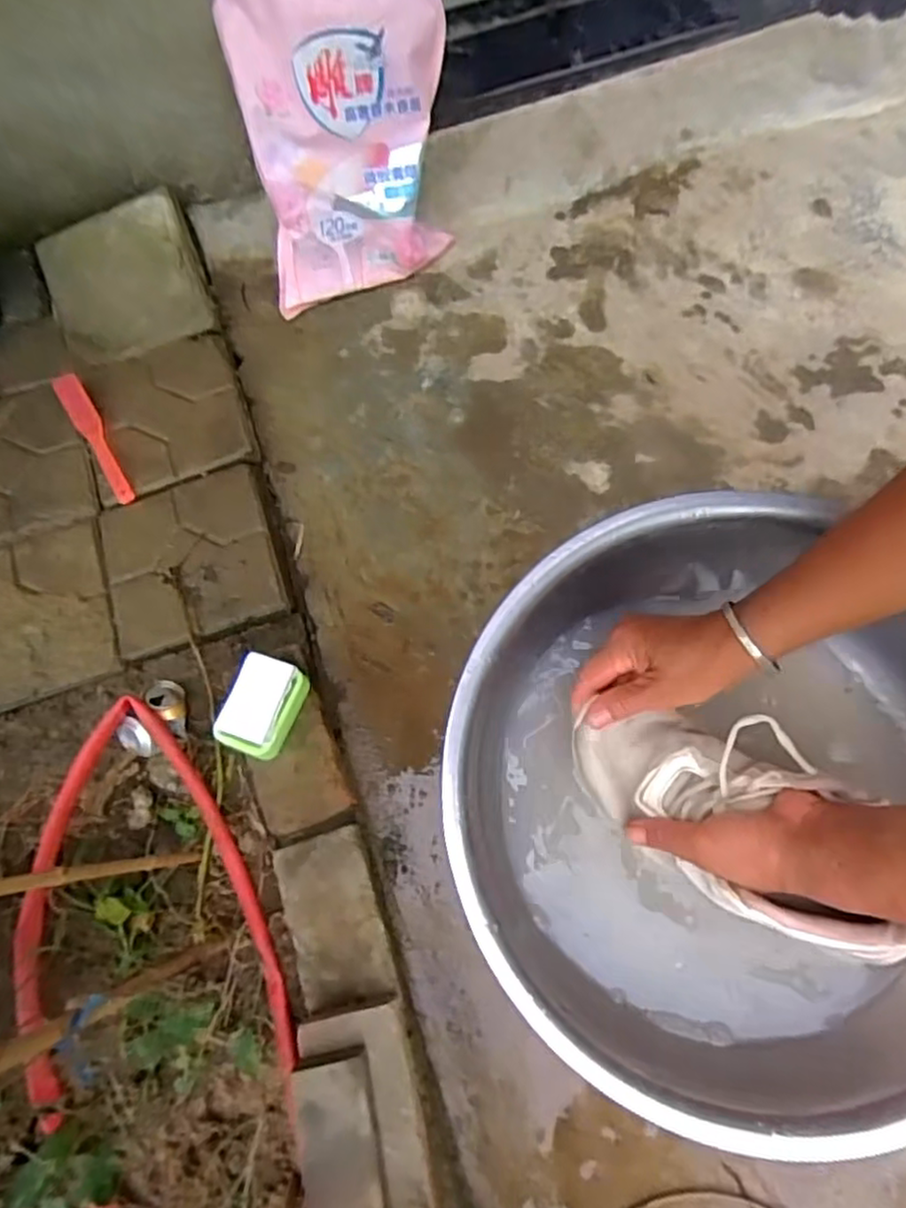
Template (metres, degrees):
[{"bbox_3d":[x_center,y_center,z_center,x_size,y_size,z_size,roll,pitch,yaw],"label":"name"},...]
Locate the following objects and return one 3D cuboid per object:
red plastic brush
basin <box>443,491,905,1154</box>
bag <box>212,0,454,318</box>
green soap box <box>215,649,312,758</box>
[{"bbox_3d":[-0.547,-0.257,1.034,0.044,0.036,0.228,-31,74,-7],"label":"red plastic brush"},{"bbox_3d":[0.174,0.118,0.434,0.337,0.106,0.353,-1,73,2],"label":"basin"},{"bbox_3d":[-0.151,-0.681,0.993,0.296,0.439,0.079,-13,40,-9],"label":"bag"},{"bbox_3d":[-0.244,0.127,0.855,0.090,0.031,0.121,22,75,9],"label":"green soap box"}]

